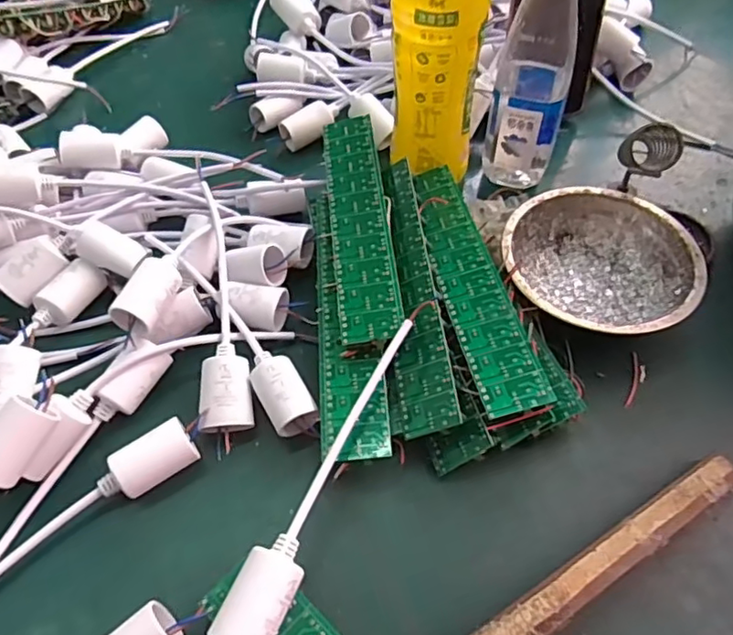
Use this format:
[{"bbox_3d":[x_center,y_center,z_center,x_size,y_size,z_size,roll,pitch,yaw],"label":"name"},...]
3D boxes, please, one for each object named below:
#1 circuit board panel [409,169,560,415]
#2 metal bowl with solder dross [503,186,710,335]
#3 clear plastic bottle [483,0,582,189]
[{"bbox_3d":[0.066,-0.028,0.379,0.039,0.004,0.198,-15,55,3],"label":"circuit board panel"},{"bbox_3d":[0.157,-0.034,0.402,0.122,0.036,0.124,0,54,1],"label":"metal bowl with solder dross"},{"bbox_3d":[0.125,-0.184,0.430,0.054,0.195,0.057,13,54,11],"label":"clear plastic bottle"}]

